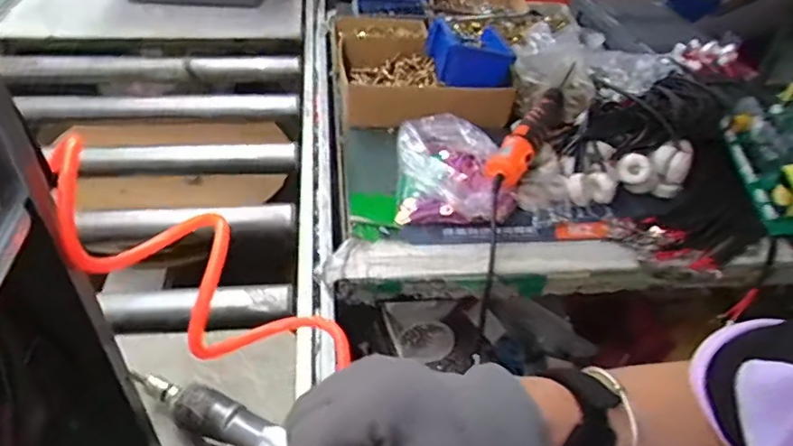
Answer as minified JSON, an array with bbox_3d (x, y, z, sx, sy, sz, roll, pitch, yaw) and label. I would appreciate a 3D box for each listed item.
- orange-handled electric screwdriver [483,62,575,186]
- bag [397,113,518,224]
[{"bbox_3d":[0.188,-0.133,0.806,0.054,0.042,0.265,20,43,19],"label":"orange-handled electric screwdriver"},{"bbox_3d":[0.073,-0.076,0.763,0.145,0.051,0.174,0,41,-4],"label":"bag"}]

